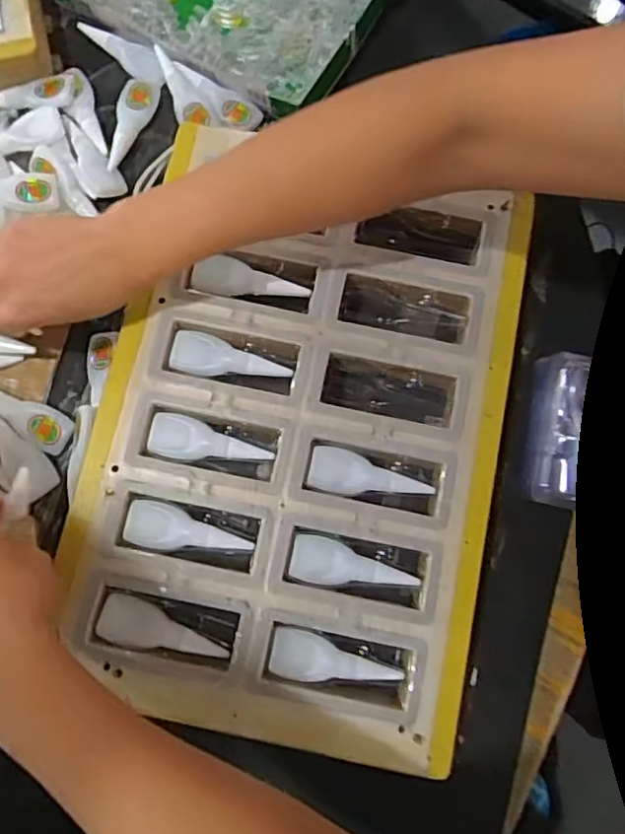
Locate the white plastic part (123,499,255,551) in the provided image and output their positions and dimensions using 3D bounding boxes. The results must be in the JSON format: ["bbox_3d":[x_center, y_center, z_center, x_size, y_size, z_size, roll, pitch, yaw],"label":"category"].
[{"bbox_3d":[-0.084,0.078,0.422,0.085,0.009,0.030,11,79,3],"label":"white plastic part"}]

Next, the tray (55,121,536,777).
[{"bbox_3d":[-0.009,0.008,0.443,0.272,0.027,0.392,11,79,3],"label":"tray"}]

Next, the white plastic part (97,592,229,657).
[{"bbox_3d":[-0.097,0.140,0.407,0.084,0.005,0.030,15,79,4],"label":"white plastic part"}]

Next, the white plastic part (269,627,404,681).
[{"bbox_3d":[0.014,0.160,0.408,0.085,0.007,0.030,11,79,3],"label":"white plastic part"}]

